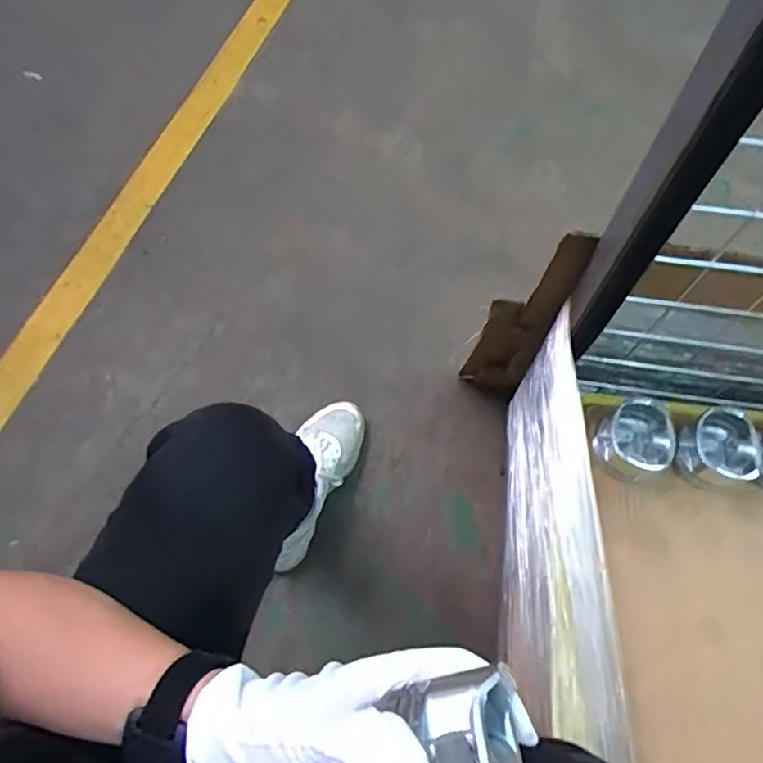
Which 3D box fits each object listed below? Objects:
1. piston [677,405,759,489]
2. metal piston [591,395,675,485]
[{"bbox_3d":[0.350,0.069,0.592,0.071,0.043,0.078,0,67,0],"label":"piston"},{"bbox_3d":[0.268,0.064,0.597,0.084,0.042,0.072,-31,70,-13],"label":"metal piston"}]

